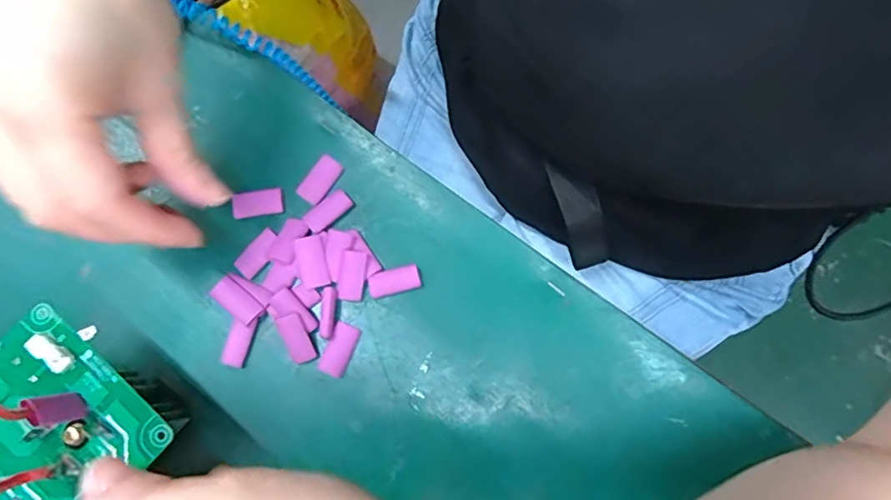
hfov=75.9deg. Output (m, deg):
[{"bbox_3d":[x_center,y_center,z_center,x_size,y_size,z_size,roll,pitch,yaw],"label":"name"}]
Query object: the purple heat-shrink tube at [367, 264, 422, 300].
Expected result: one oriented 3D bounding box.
[{"bbox_3d":[-0.025,0.015,0.281,0.025,0.004,0.012,-17,79,-2],"label":"purple heat-shrink tube"}]

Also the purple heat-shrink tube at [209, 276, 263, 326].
[{"bbox_3d":[-0.101,0.025,0.278,0.026,0.005,0.013,37,82,8],"label":"purple heat-shrink tube"}]

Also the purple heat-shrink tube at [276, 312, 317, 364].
[{"bbox_3d":[-0.071,0.042,0.273,0.012,0.004,0.024,-23,99,-4],"label":"purple heat-shrink tube"}]

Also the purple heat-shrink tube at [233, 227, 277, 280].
[{"bbox_3d":[-0.093,0.002,0.284,0.012,0.004,0.025,42,83,9],"label":"purple heat-shrink tube"}]

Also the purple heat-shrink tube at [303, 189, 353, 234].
[{"bbox_3d":[-0.059,-0.020,0.288,0.025,0.004,0.012,-43,81,-6],"label":"purple heat-shrink tube"}]

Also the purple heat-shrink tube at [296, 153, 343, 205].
[{"bbox_3d":[-0.064,-0.037,0.292,0.013,0.004,0.025,34,82,8],"label":"purple heat-shrink tube"}]

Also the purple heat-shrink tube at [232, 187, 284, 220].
[{"bbox_3d":[-0.095,-0.024,0.291,0.025,0.006,0.012,-11,79,-1],"label":"purple heat-shrink tube"}]

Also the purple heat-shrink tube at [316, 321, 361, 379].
[{"bbox_3d":[-0.051,0.048,0.276,0.013,0.004,0.025,22,80,6],"label":"purple heat-shrink tube"}]

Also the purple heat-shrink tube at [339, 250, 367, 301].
[{"bbox_3d":[-0.046,0.012,0.279,0.012,0.004,0.025,9,94,3],"label":"purple heat-shrink tube"}]

